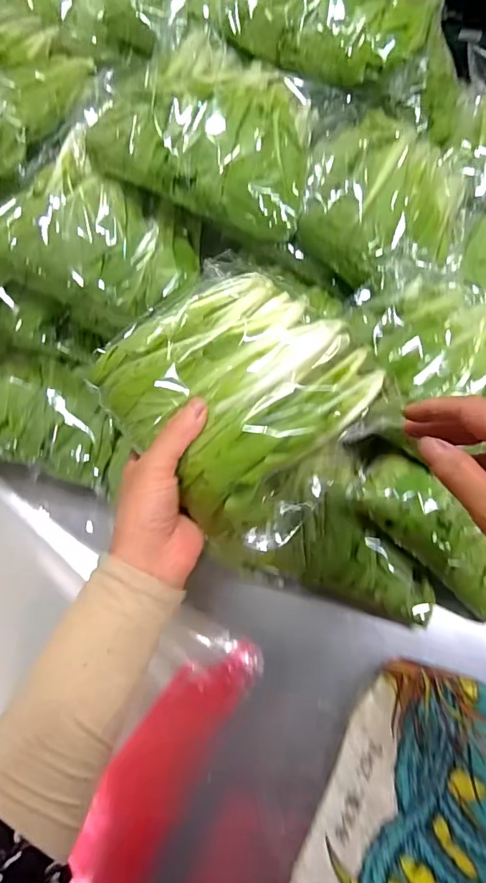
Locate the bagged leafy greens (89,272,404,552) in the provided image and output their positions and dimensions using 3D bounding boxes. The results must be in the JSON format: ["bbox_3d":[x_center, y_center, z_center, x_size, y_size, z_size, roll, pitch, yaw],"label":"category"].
[{"bbox_3d":[0.002,-0.038,0.351,0.175,0.053,0.168,42,74,16],"label":"bagged leafy greens"}]

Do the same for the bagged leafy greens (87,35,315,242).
[{"bbox_3d":[-0.018,-0.297,0.442,0.200,0.061,0.176,21,69,9],"label":"bagged leafy greens"}]

